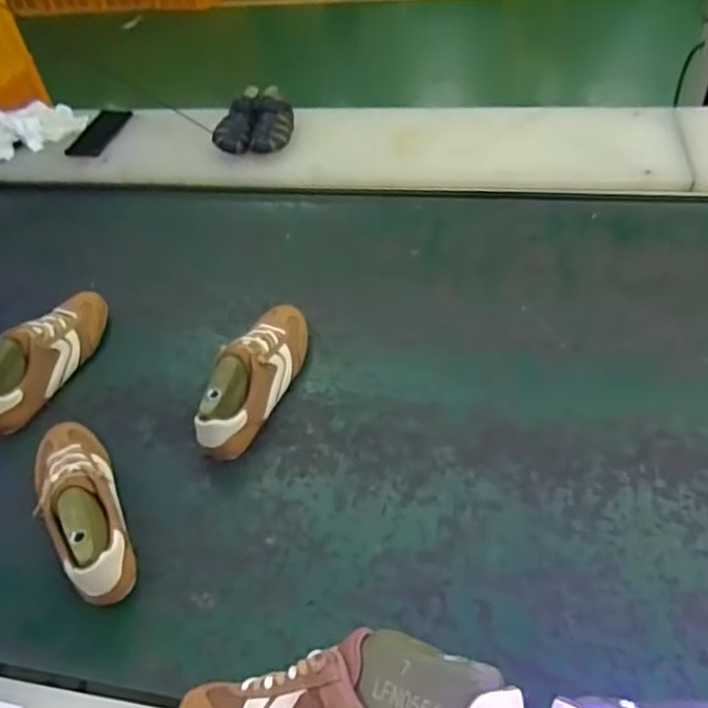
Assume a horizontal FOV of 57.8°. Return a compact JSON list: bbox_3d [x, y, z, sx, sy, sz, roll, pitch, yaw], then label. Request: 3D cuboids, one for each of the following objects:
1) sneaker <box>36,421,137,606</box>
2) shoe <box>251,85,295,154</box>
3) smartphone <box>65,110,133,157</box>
[{"bbox_3d":[-0.309,0.162,0.723,0.082,0.084,0.242,-27,49,-18],"label":"sneaker"},{"bbox_3d":[-0.152,-0.435,1.208,0.068,0.058,0.145,3,64,10],"label":"shoe"},{"bbox_3d":[-0.522,-0.455,1.316,0.089,0.013,0.184,4,49,12],"label":"smartphone"}]

